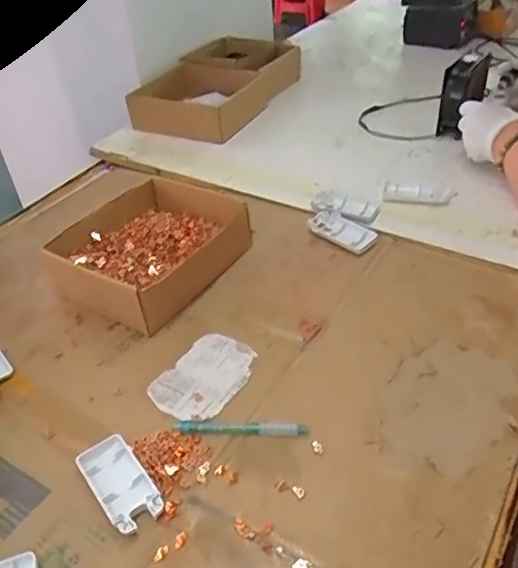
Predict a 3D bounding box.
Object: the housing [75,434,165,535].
[{"bbox_3d":[-0.124,0.179,0.513,0.047,0.013,0.092,-29,46,-25],"label":"housing"}]

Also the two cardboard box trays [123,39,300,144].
[{"bbox_3d":[-0.087,-0.414,1.172,0.234,0.085,0.362,16,43,24],"label":"two cardboard box trays"}]

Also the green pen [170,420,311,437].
[{"bbox_3d":[-0.019,0.142,0.556,0.129,0.008,0.014,0,41,6],"label":"green pen"}]

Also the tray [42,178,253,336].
[{"bbox_3d":[-0.143,-0.048,0.759,0.193,0.062,0.223,23,48,29],"label":"tray"}]

